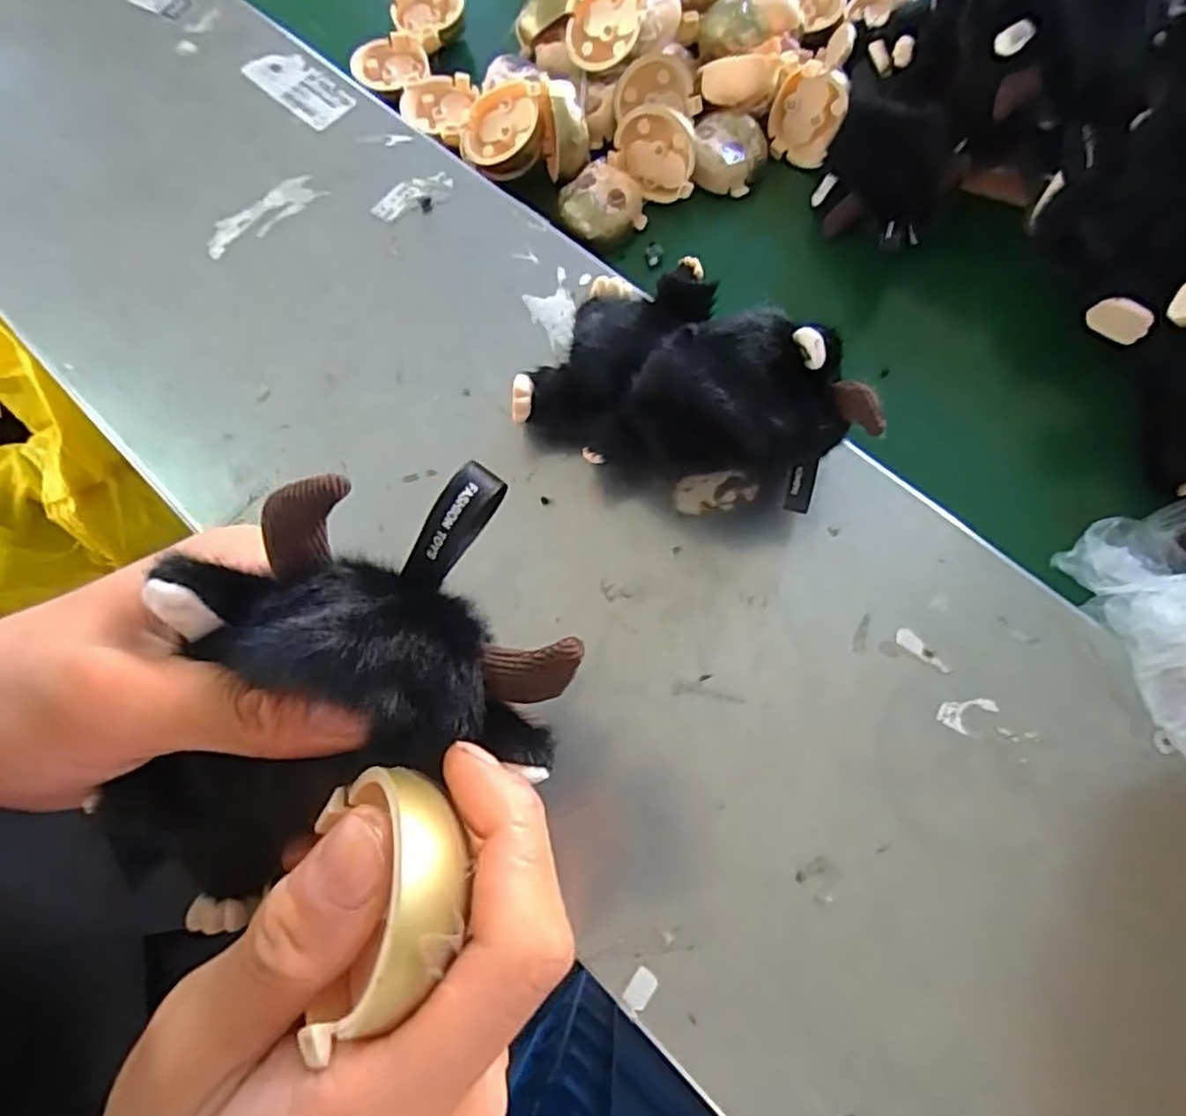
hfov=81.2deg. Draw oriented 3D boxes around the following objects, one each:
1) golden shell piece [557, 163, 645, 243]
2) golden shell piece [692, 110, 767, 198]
[{"bbox_3d":[0.004,-0.203,0.396,0.044,0.020,0.036,-33,72,-7],"label":"golden shell piece"},{"bbox_3d":[0.080,-0.237,0.403,0.040,0.025,0.041,5,71,6],"label":"golden shell piece"}]

